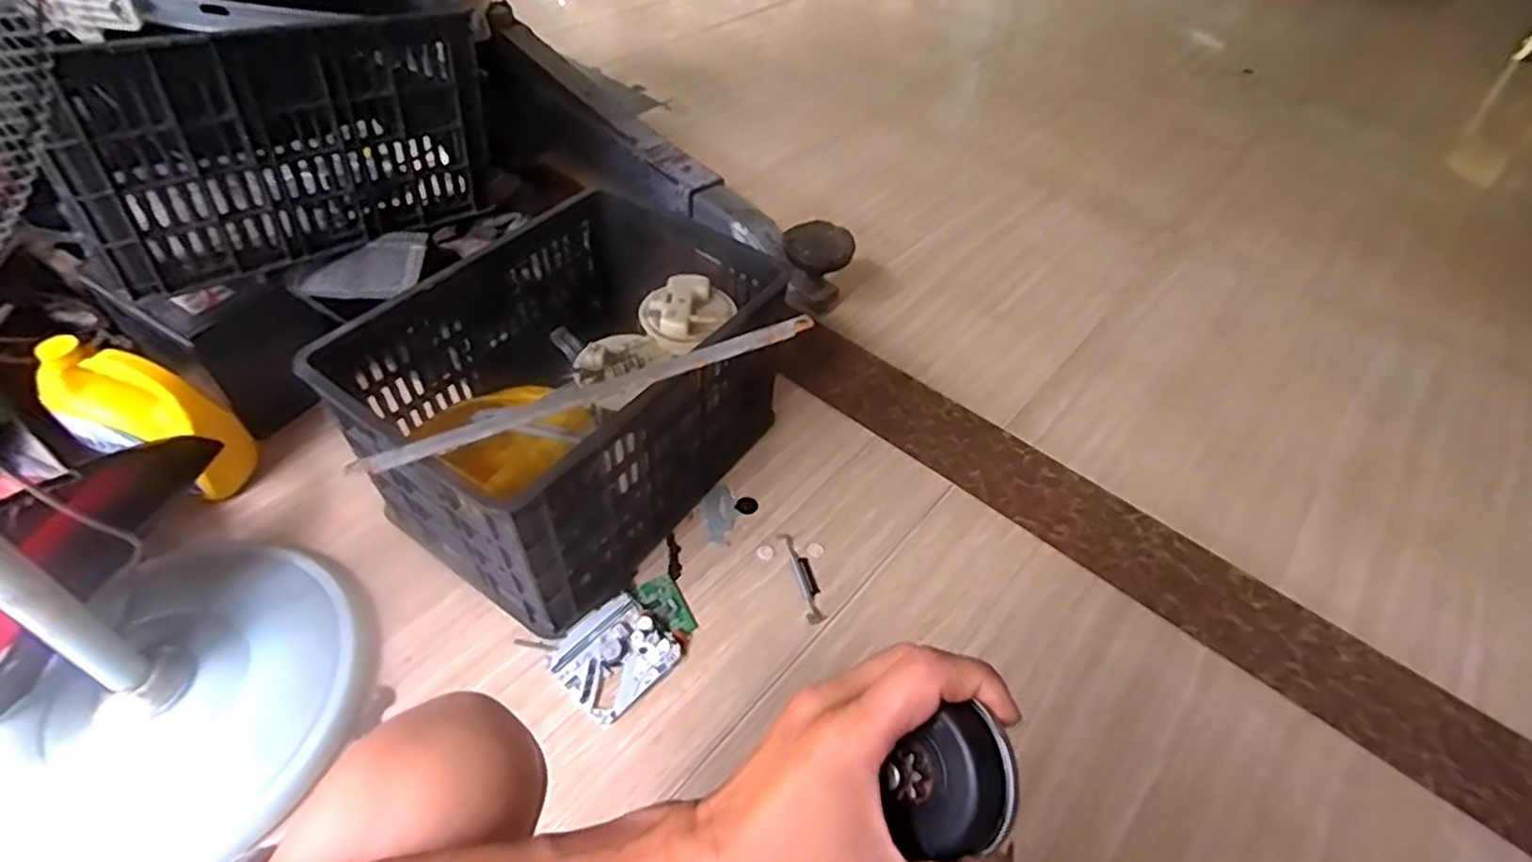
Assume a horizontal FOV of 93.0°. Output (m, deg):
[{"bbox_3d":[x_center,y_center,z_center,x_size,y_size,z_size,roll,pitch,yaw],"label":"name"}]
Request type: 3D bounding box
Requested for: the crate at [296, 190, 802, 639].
[{"bbox_3d":[-0.253,-0.065,0.988,0.403,0.289,0.518,29,53,20],"label":"crate"}]

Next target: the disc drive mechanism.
[{"bbox_3d":[-0.181,0.265,0.864,0.117,0.020,0.122,37,55,25],"label":"disc drive mechanism"}]

